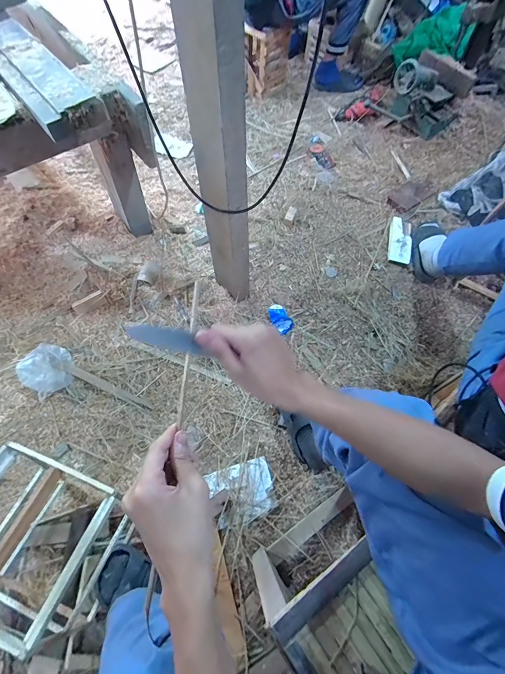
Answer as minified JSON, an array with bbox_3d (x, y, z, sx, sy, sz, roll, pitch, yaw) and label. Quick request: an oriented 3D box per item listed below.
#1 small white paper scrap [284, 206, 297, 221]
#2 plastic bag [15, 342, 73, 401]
[{"bbox_3d":[0.156,-0.499,1.347,0.033,0.008,0.081,20,62,7],"label":"small white paper scrap"},{"bbox_3d":[-0.602,0.084,0.966,0.135,0.061,0.166,-30,68,-18],"label":"plastic bag"}]

